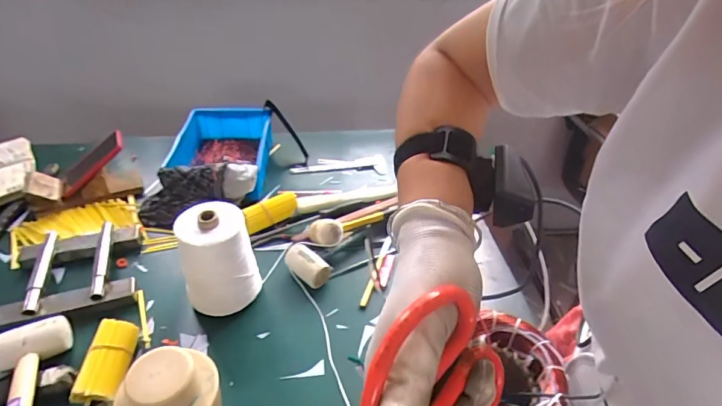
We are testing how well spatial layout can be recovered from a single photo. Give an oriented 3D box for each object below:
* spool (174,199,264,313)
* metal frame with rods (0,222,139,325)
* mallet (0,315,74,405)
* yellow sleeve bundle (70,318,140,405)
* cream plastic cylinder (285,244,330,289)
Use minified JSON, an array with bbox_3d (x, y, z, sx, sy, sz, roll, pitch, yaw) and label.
[{"bbox_3d":[-0.220,0.094,0.659,0.094,0.171,0.089,2,38,-1],"label":"spool"},{"bbox_3d":[-0.491,0.109,0.717,0.197,0.048,0.203,-10,40,-16],"label":"metal frame with rods"},{"bbox_3d":[-0.416,0.263,0.515,0.099,0.064,0.288,-15,41,-21],"label":"mallet"},{"bbox_3d":[-0.349,0.219,0.591,0.056,0.048,0.121,0,38,-4],"label":"yellow sleeve bundle"},{"bbox_3d":[-0.094,0.111,0.746,0.086,0.049,0.055,25,43,25],"label":"cream plastic cylinder"}]

